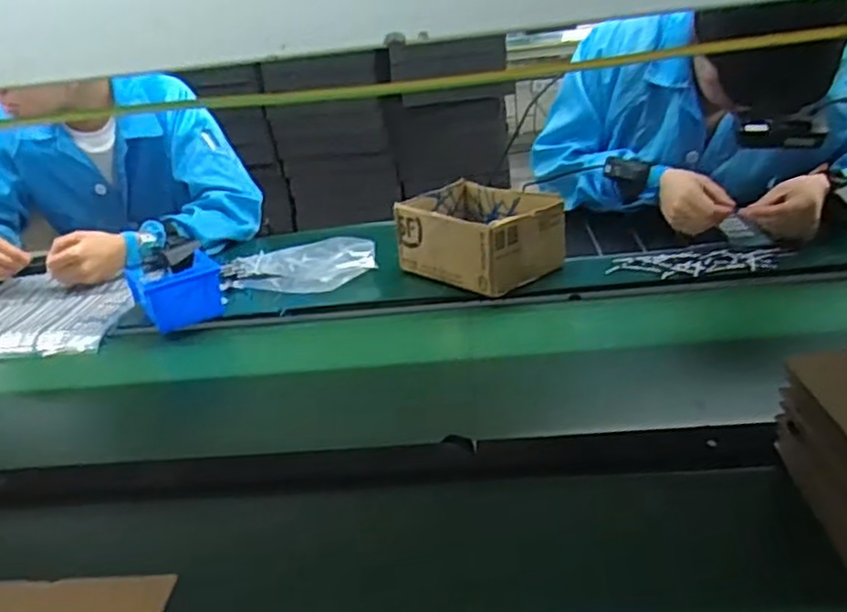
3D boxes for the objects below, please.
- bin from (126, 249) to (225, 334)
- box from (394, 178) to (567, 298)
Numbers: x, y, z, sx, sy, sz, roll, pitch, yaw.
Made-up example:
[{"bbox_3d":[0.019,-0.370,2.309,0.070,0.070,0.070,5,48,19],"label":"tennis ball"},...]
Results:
[{"bbox_3d":[-0.343,-0.019,1.015,0.116,0.069,0.120,-21,30,-27],"label":"bin"},{"bbox_3d":[0.081,-0.103,1.077,0.171,0.109,0.214,-26,33,-33],"label":"box"}]

